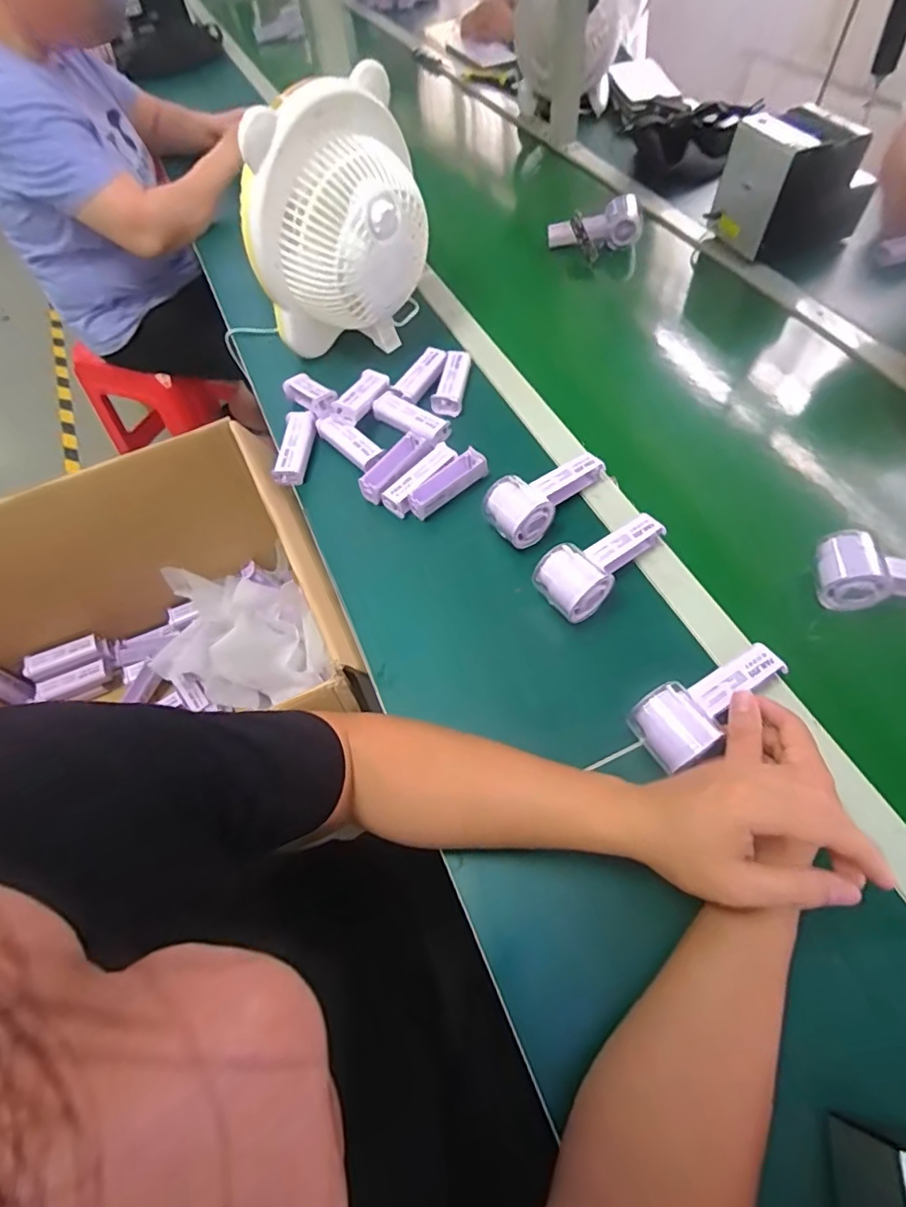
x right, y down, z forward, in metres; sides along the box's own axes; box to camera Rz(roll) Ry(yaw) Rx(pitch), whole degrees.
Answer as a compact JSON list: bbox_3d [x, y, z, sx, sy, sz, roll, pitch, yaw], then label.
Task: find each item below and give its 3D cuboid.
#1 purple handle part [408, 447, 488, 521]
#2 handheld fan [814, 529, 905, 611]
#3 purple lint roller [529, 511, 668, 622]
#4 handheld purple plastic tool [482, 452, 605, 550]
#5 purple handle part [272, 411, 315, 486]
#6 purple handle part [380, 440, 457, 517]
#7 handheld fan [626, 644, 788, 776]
[{"bbox_3d":[-0.006,-0.138,0.636,0.101,0.022,0.033,-38,63,-17],"label":"purple handle part"},{"bbox_3d":[0.424,-0.031,0.521,0.145,0.051,0.062,2,59,6],"label":"handheld fan"},{"bbox_3d":[0.157,-0.039,0.558,0.147,0.060,0.061,-27,60,-11],"label":"purple lint roller"},{"bbox_3d":[0.099,-0.126,0.618,0.072,0.054,0.155,36,67,23],"label":"handheld purple plastic tool"},{"bbox_3d":[-0.195,-0.196,0.691,0.033,0.031,0.100,6,71,8],"label":"purple handle part"},{"bbox_3d":[-0.036,-0.146,0.656,0.032,0.030,0.102,38,68,24],"label":"purple handle part"},{"bbox_3d":[0.219,0.085,0.475,0.149,0.054,0.059,-28,60,-20],"label":"handheld fan"}]

